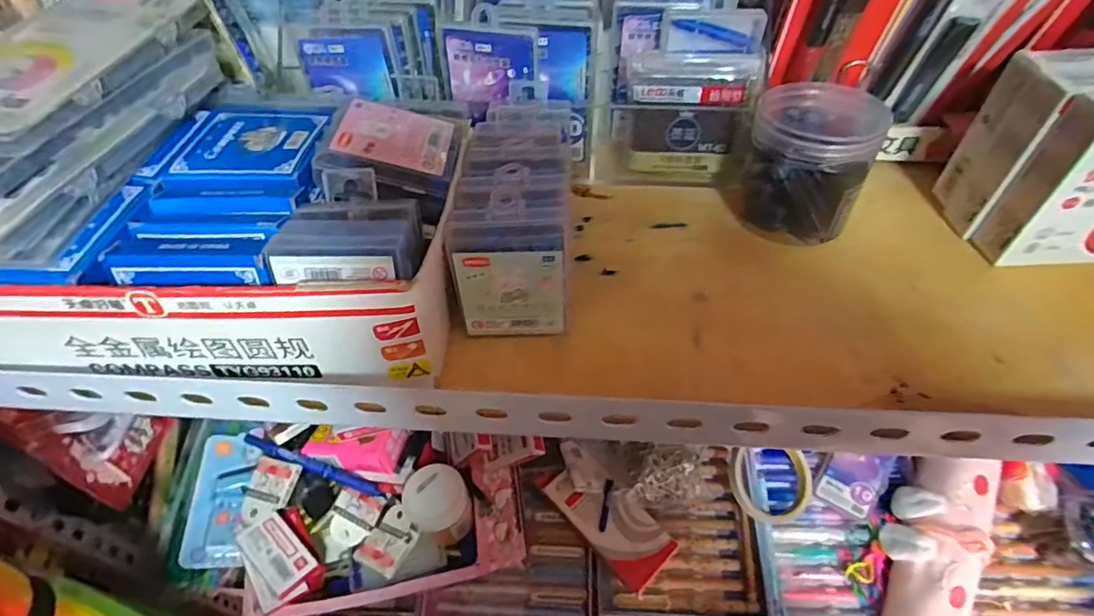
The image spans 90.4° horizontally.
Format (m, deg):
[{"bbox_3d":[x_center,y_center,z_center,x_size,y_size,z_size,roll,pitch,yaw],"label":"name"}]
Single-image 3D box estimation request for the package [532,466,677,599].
[{"bbox_3d":[0.062,0.210,0.550,0.065,0.018,0.139,-40,73,-14],"label":"package"}]

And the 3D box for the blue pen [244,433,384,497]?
[{"bbox_3d":[-0.224,0.154,0.525,0.136,0.012,0.011,27,53,-7],"label":"blue pen"}]

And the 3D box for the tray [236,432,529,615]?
[{"bbox_3d":[-0.149,0.202,0.514,0.246,0.074,0.125,-9,51,-4],"label":"tray"}]

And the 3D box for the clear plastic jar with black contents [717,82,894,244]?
[{"bbox_3d":[0.139,-0.085,0.304,0.065,0.068,0.068,-2,51,2],"label":"clear plastic jar with black contents"}]

